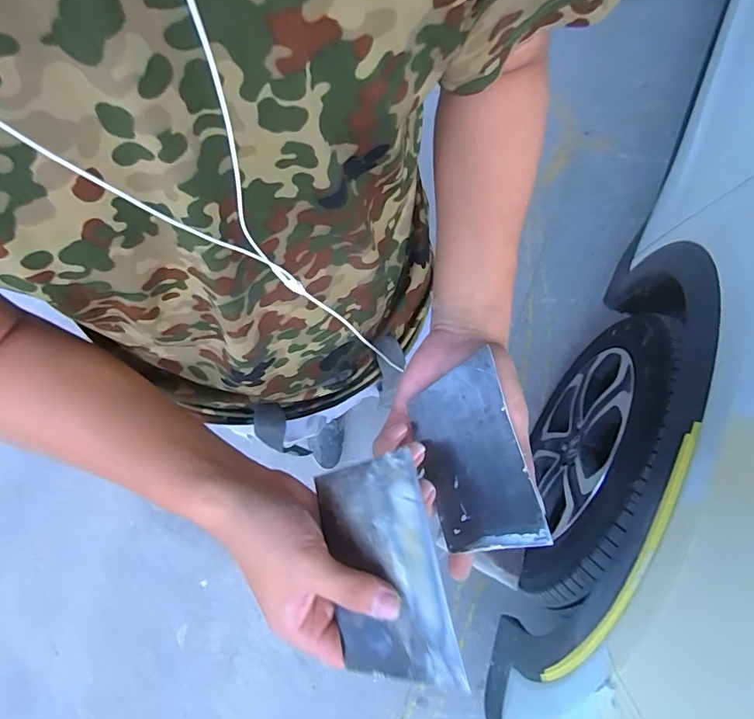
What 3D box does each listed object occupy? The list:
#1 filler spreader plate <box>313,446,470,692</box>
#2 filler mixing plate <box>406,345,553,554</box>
[{"bbox_3d":[0.004,0.130,0.297,0.071,0.004,0.132,-22,67,18],"label":"filler spreader plate"},{"bbox_3d":[0.063,0.066,0.320,0.071,0.004,0.120,-26,74,32],"label":"filler mixing plate"}]

